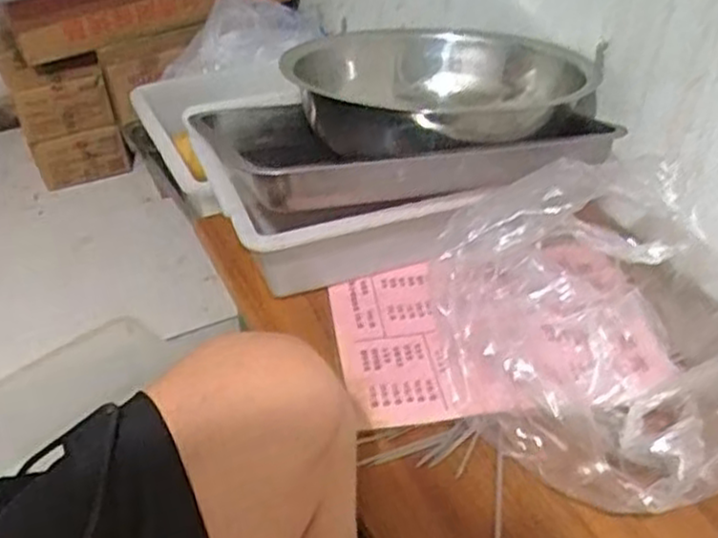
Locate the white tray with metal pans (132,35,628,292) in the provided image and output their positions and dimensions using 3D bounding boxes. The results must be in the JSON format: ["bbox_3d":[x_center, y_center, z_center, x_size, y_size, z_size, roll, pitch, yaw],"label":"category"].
[{"bbox_3d":[0.027,-0.151,0.836,0.415,0.162,0.366,-16,42,-18],"label":"white tray with metal pans"}]

